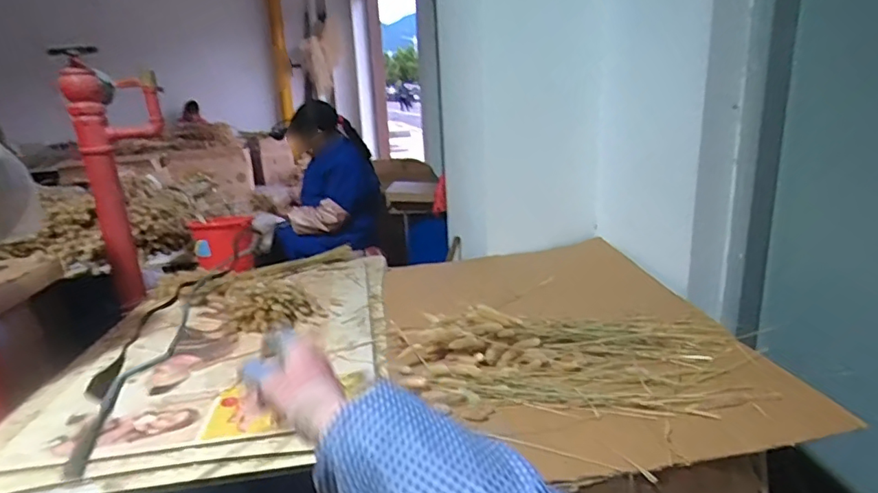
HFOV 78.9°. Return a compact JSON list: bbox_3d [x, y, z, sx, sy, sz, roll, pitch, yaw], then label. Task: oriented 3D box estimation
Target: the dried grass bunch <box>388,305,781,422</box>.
[{"bbox_3d":[0.194,0.168,0.822,0.547,0.057,0.252,-1,16,5],"label":"dried grass bunch"}]

